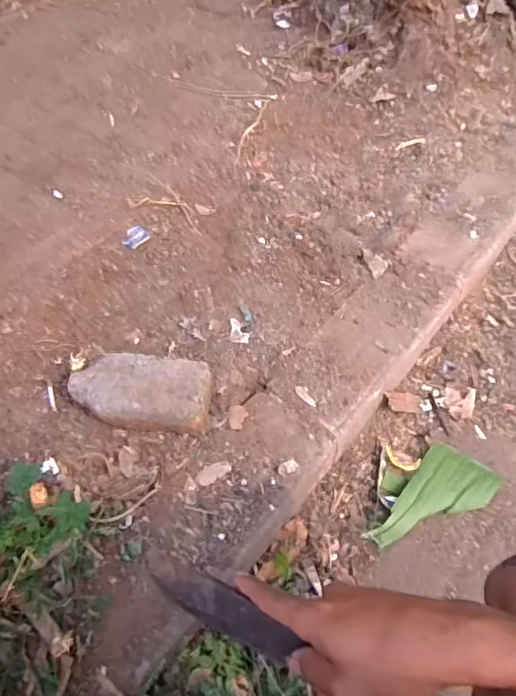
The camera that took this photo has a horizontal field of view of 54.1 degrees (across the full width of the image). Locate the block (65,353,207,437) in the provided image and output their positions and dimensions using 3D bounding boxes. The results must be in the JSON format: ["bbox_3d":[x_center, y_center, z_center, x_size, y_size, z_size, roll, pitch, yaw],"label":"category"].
[{"bbox_3d":[-0.176,0.068,0.755,0.208,0.071,0.102,8,51,5],"label":"block"}]

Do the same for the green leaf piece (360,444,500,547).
[{"bbox_3d":[0.279,0.242,0.798,0.227,0.035,0.110,-35,63,-23],"label":"green leaf piece"}]

